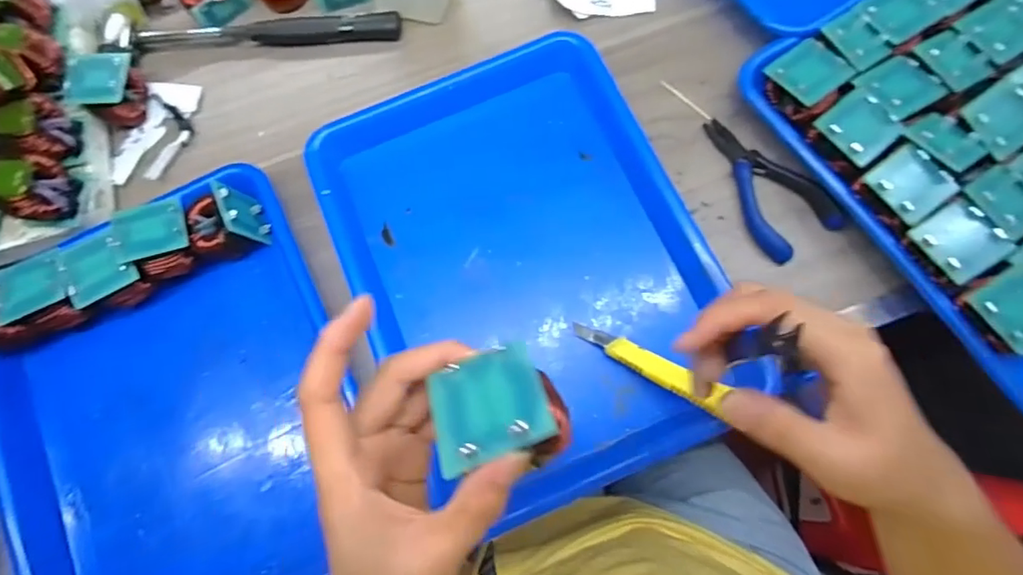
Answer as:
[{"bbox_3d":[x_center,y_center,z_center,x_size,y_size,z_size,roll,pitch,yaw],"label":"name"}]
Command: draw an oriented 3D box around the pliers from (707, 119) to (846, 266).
[{"bbox_3d":[0.192,-0.082,0.409,0.058,0.017,0.121,-32,76,-5],"label":"pliers"}]

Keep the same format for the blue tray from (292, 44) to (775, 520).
[{"bbox_3d":[0.009,-0.023,0.399,0.243,0.030,0.332,-24,77,-4],"label":"blue tray"}]

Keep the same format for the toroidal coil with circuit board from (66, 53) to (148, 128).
[{"bbox_3d":[-0.336,-0.169,0.441,0.051,0.043,0.053,8,76,5],"label":"toroidal coil with circuit board"}]

